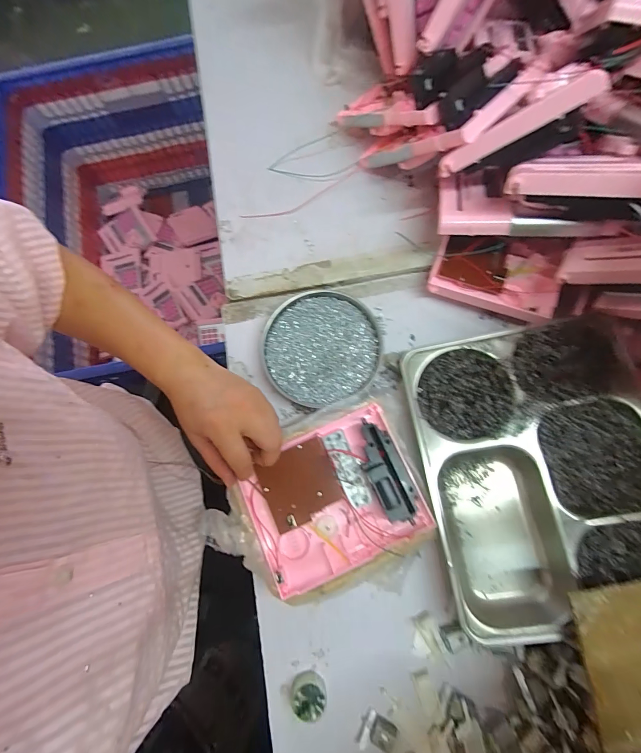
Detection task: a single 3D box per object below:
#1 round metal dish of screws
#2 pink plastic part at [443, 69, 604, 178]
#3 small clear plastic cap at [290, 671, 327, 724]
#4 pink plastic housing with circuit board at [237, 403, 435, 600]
[{"bbox_3d":[0.001,-0.034,0.396,0.133,0.024,0.134,0,78,2],"label":"round metal dish of screws"},{"bbox_3d":[0.170,-0.221,0.305,0.129,0.013,0.022,-11,74,41],"label":"pink plastic part"},{"bbox_3d":[-0.011,0.310,0.333,0.034,0.019,0.031,-5,78,1],"label":"small clear plastic cap"},{"bbox_3d":[0.011,0.120,0.334,0.163,0.039,0.139,-24,78,-3],"label":"pink plastic housing with circuit board"}]

